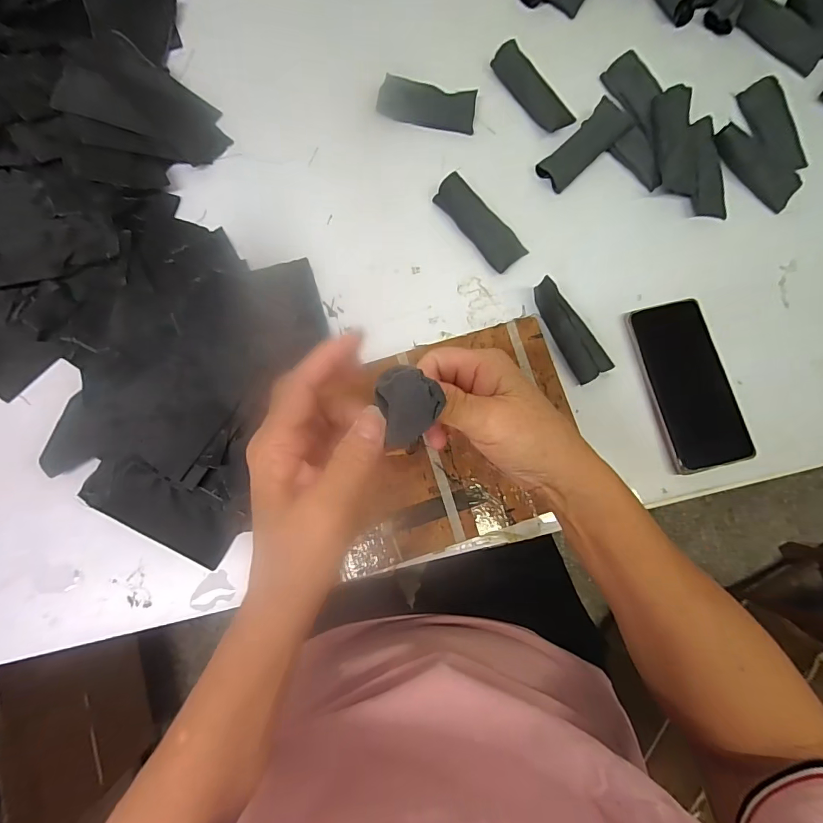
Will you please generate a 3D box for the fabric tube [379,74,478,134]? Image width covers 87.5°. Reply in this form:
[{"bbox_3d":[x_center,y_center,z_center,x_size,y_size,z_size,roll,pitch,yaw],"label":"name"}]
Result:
[{"bbox_3d":[0.017,-0.322,0.450,0.101,0.024,0.032,9,81,-1],"label":"fabric tube"}]

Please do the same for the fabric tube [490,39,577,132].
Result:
[{"bbox_3d":[0.127,-0.342,0.456,0.036,0.016,0.103,-41,85,-8],"label":"fabric tube"}]

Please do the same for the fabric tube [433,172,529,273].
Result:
[{"bbox_3d":[0.068,-0.188,0.429,0.039,0.023,0.103,-41,85,-8],"label":"fabric tube"}]

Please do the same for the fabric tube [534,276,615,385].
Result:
[{"bbox_3d":[0.149,-0.076,0.404,0.032,0.035,0.099,-31,83,-7],"label":"fabric tube"}]

